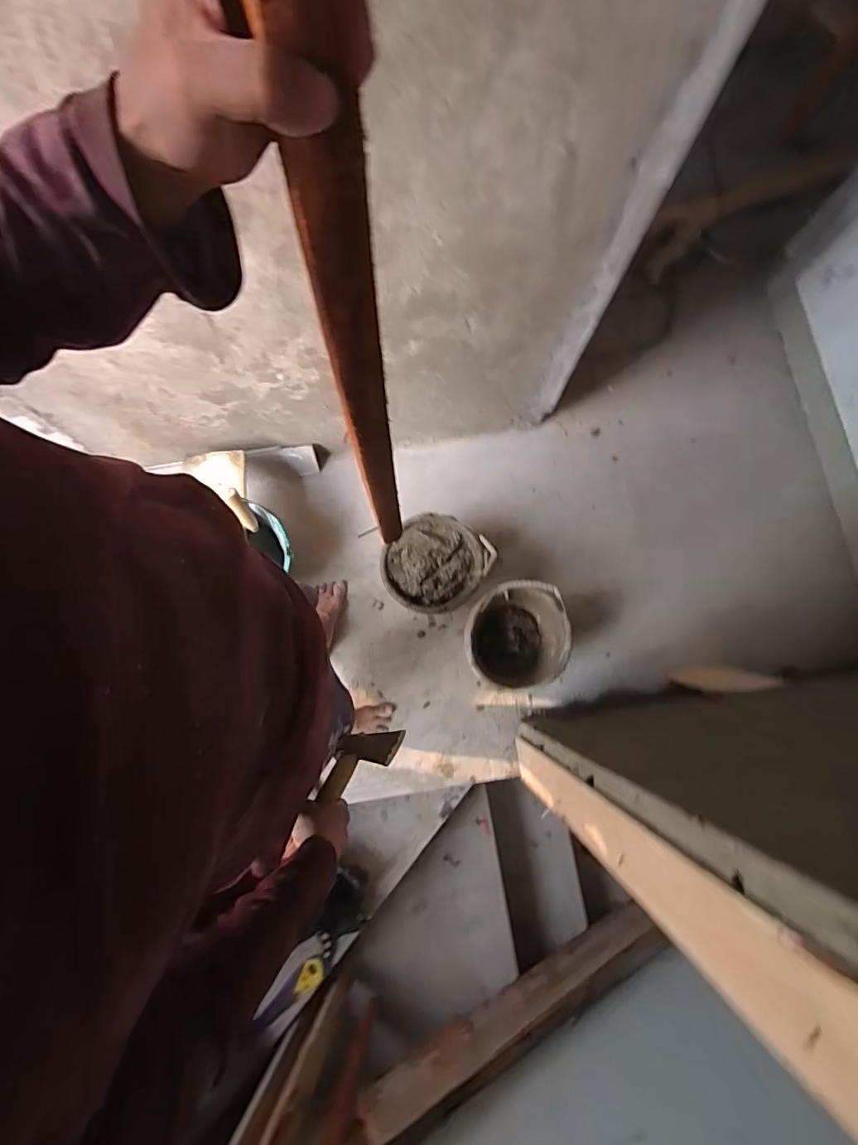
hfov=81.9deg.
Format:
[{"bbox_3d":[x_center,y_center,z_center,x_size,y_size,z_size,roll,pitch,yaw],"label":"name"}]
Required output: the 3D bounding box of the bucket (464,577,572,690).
[{"bbox_3d":[0.212,0.160,1.240,0.242,0.215,0.242,0,80,-1],"label":"bucket"}]

